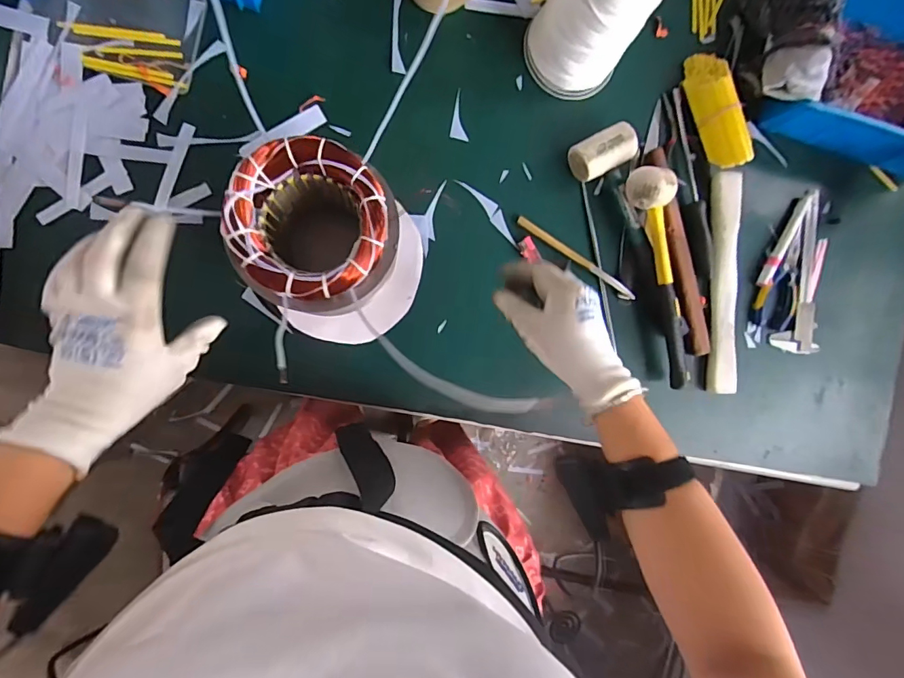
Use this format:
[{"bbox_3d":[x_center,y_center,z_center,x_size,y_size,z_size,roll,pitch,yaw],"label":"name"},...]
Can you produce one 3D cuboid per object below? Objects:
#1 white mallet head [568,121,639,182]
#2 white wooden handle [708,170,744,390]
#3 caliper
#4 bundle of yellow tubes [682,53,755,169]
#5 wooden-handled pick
[{"bbox_3d":[0.193,-0.238,0.596,0.076,0.050,0.049,-29,96,-5],"label":"white mallet head"},{"bbox_3d":[0.371,-0.075,0.634,0.036,0.024,0.294,-1,93,-7],"label":"white wooden handle"},{"bbox_3d":[0.494,-0.092,0.652,0.063,0.010,0.224,1,92,-7],"label":"caliper"},{"bbox_3d":[0.346,-0.303,0.613,0.046,0.053,0.161,-16,94,-6],"label":"bundle of yellow tubes"},{"bbox_3d":[0.166,-0.106,0.614,0.184,0.010,0.015,34,88,-8],"label":"wooden-handled pick"}]

